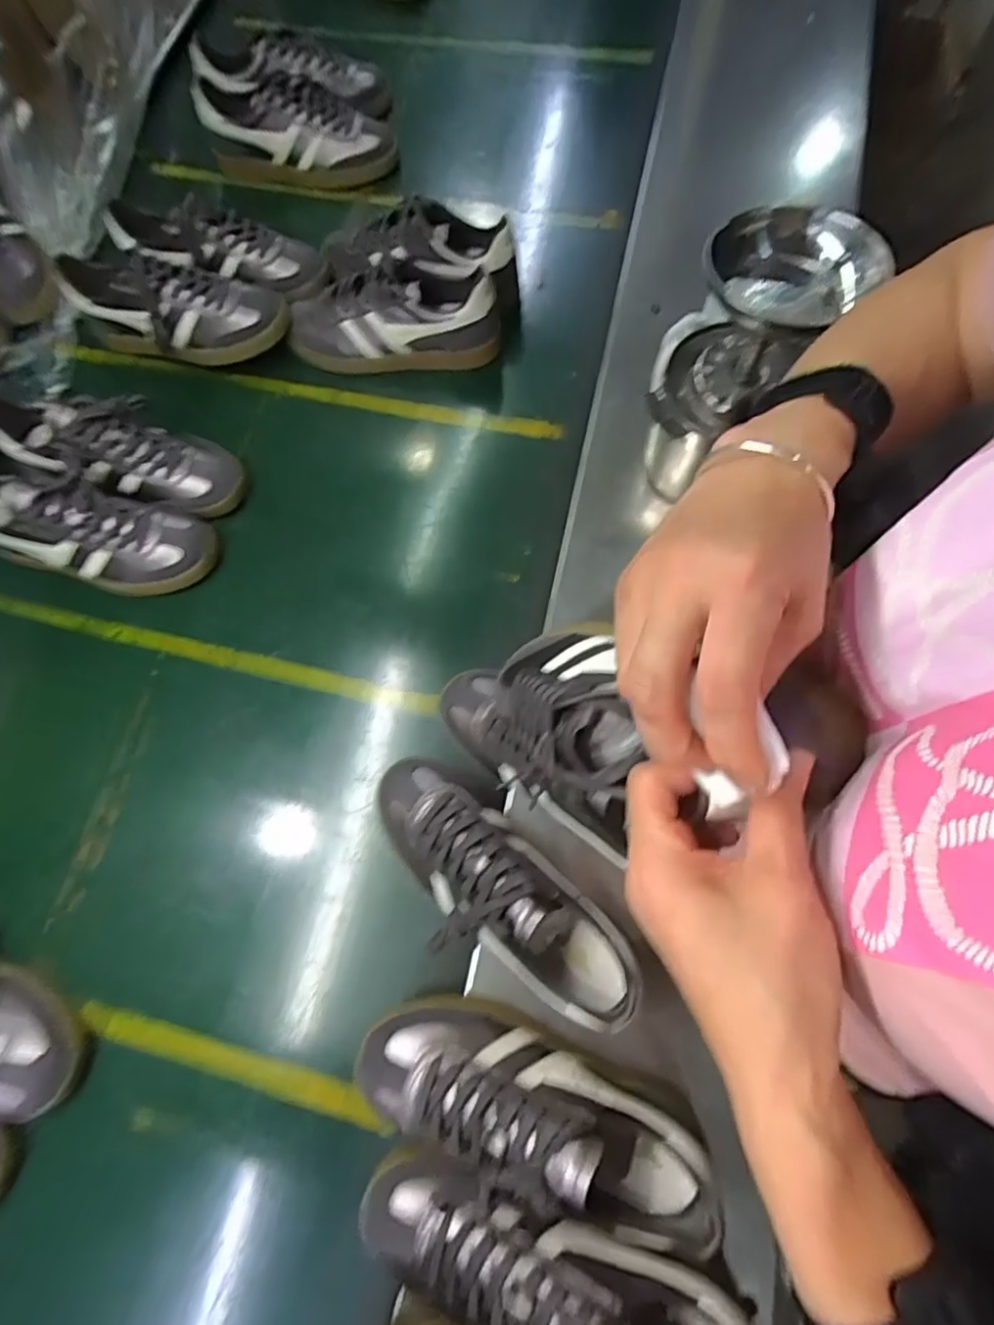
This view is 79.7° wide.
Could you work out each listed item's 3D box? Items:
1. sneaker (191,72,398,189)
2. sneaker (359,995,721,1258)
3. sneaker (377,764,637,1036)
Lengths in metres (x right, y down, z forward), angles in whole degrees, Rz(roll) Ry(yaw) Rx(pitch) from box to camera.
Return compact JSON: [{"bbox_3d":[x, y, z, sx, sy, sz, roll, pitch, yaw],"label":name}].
[{"bbox_3d":[-0.284,-0.770,0.856,0.258,0.114,0.081,5,71,4],"label":"sneaker"},{"bbox_3d":[0.019,0.326,0.427,0.257,0.083,0.091,18,73,9],"label":"sneaker"},{"bbox_3d":[-0.004,0.175,0.477,0.264,0.086,0.083,41,77,15],"label":"sneaker"}]

